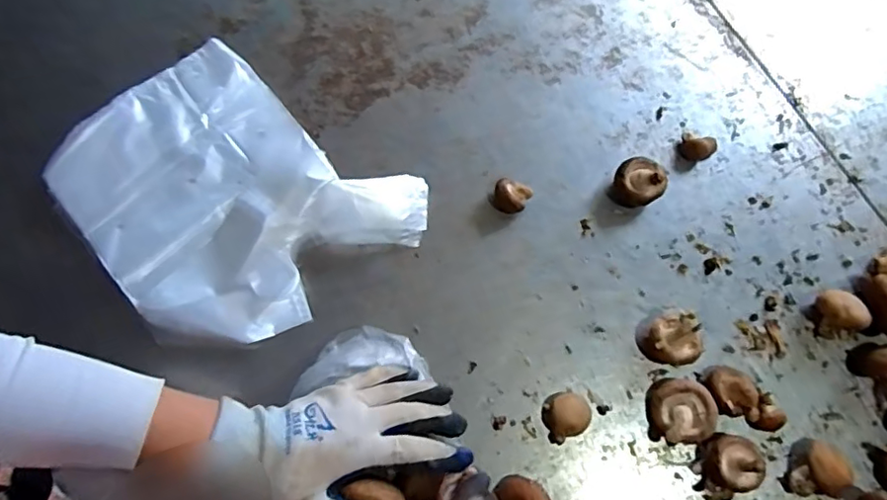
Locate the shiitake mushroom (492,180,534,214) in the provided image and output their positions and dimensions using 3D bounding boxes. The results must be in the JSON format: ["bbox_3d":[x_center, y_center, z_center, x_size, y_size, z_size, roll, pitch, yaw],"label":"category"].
[{"bbox_3d":[0.065,-0.051,0.548,0.033,0.023,0.029,29,73,7],"label":"shiitake mushroom"}]

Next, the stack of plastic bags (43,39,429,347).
[{"bbox_3d":[-0.200,-0.052,0.532,0.310,0.033,0.242,40,75,10],"label":"stack of plastic bags"}]

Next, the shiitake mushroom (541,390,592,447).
[{"bbox_3d":[0.105,0.142,0.488,0.037,0.022,0.038,-19,74,-8],"label":"shiitake mushroom"}]

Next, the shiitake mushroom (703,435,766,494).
[{"bbox_3d":[0.242,0.176,0.470,0.042,0.040,0.045,0,72,-2],"label":"shiitake mushroom"}]

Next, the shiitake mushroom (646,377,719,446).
[{"bbox_3d":[0.206,0.139,0.491,0.050,0.025,0.053,6,72,0],"label":"shiitake mushroom"}]

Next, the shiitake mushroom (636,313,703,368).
[{"bbox_3d":[0.201,0.078,0.497,0.043,0.044,0.046,1,72,-2],"label":"shiitake mushroom"}]

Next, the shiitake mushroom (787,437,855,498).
[{"bbox_3d":[0.311,0.180,0.473,0.037,0.035,0.045,6,72,0],"label":"shiitake mushroom"}]

